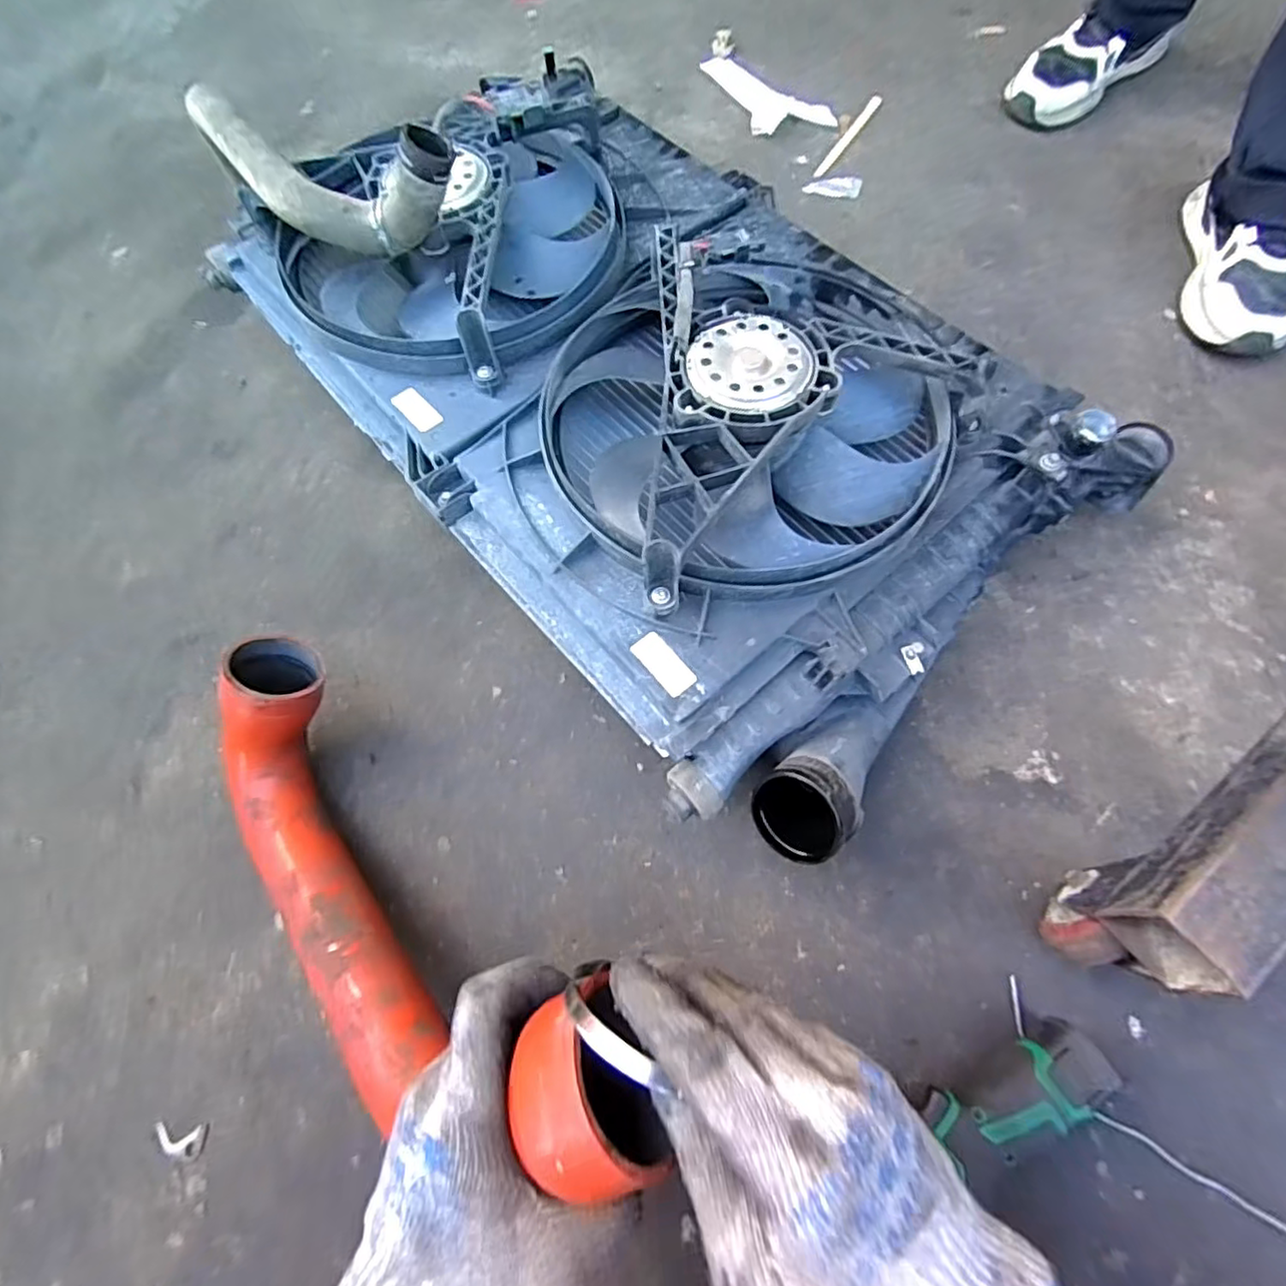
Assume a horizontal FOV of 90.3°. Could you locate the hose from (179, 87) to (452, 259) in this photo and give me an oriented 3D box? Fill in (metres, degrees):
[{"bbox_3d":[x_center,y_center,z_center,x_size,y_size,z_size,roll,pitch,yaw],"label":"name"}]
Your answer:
[{"bbox_3d":[-0.304,-0.424,0.569,0.298,0.075,0.102,22,70,12],"label":"hose"}]

